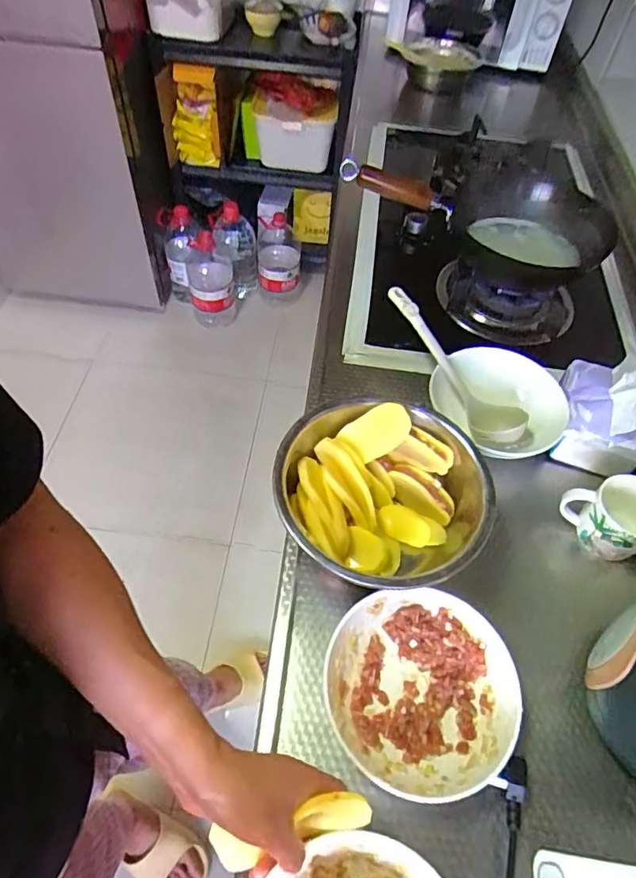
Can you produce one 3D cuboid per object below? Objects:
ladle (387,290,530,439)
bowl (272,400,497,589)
[{"bbox_3d":[0.176,-0.099,0.726,0.075,0.060,0.265,-29,74,-22],"label":"ladle"},{"bbox_3d":[0.067,0.070,0.599,0.221,0.106,0.217,2,54,-3],"label":"bowl"}]

